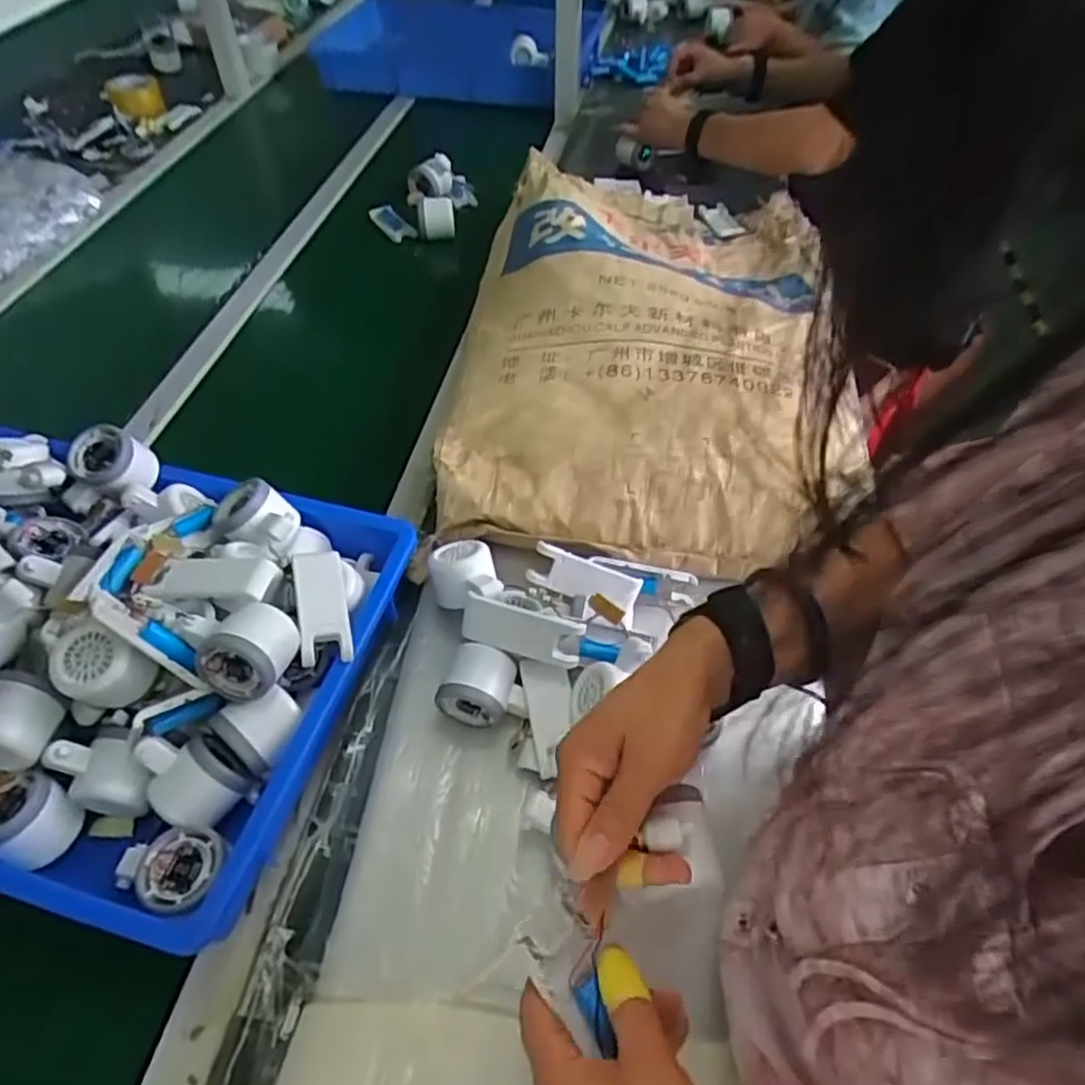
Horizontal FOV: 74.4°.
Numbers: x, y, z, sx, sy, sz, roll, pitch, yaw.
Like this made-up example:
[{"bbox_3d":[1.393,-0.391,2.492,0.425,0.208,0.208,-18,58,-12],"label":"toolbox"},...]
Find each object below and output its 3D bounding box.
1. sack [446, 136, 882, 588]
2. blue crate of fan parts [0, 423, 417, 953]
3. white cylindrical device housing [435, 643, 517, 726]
[{"bbox_3d":[0.139,-0.294,0.886,0.420,0.115,0.742,8,52,5],"label":"sack"},{"bbox_3d":[-0.418,0.062,0.596,0.531,0.141,0.367,13,52,9],"label":"blue crate of fan parts"},{"bbox_3d":[-0.054,0.121,0.609,0.056,0.060,0.055,11,52,8],"label":"white cylindrical device housing"}]

